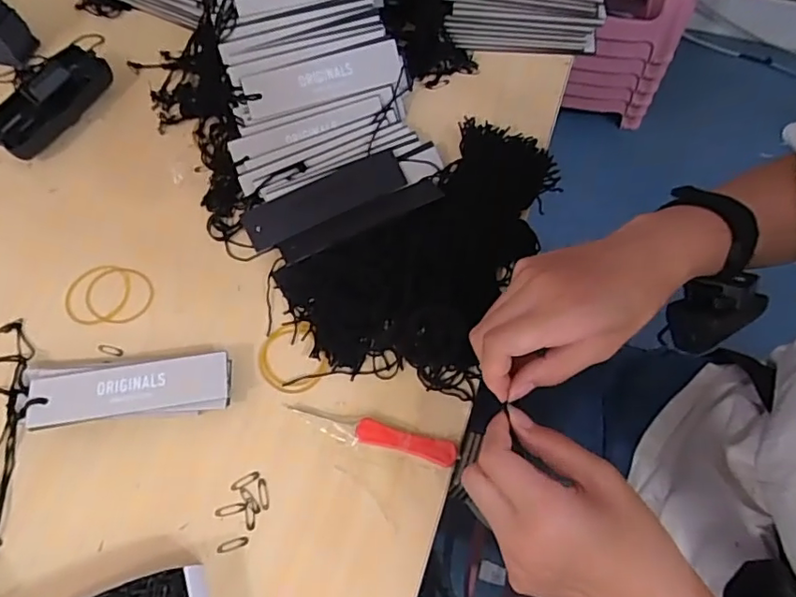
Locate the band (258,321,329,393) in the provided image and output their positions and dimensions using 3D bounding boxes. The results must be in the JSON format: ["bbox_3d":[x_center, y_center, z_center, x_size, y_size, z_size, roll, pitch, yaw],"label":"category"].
[{"bbox_3d":[-0.075,0.041,0.385,0.045,0.007,0.050,-27,67,-9],"label":"band"}]

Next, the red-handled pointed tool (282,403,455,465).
[{"bbox_3d":[-0.018,0.088,0.363,0.113,0.006,0.017,11,66,8],"label":"red-handled pointed tool"}]

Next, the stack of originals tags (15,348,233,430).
[{"bbox_3d":[-0.179,0.059,0.374,0.136,0.024,0.047,-7,65,0],"label":"stack of originals tags"}]

